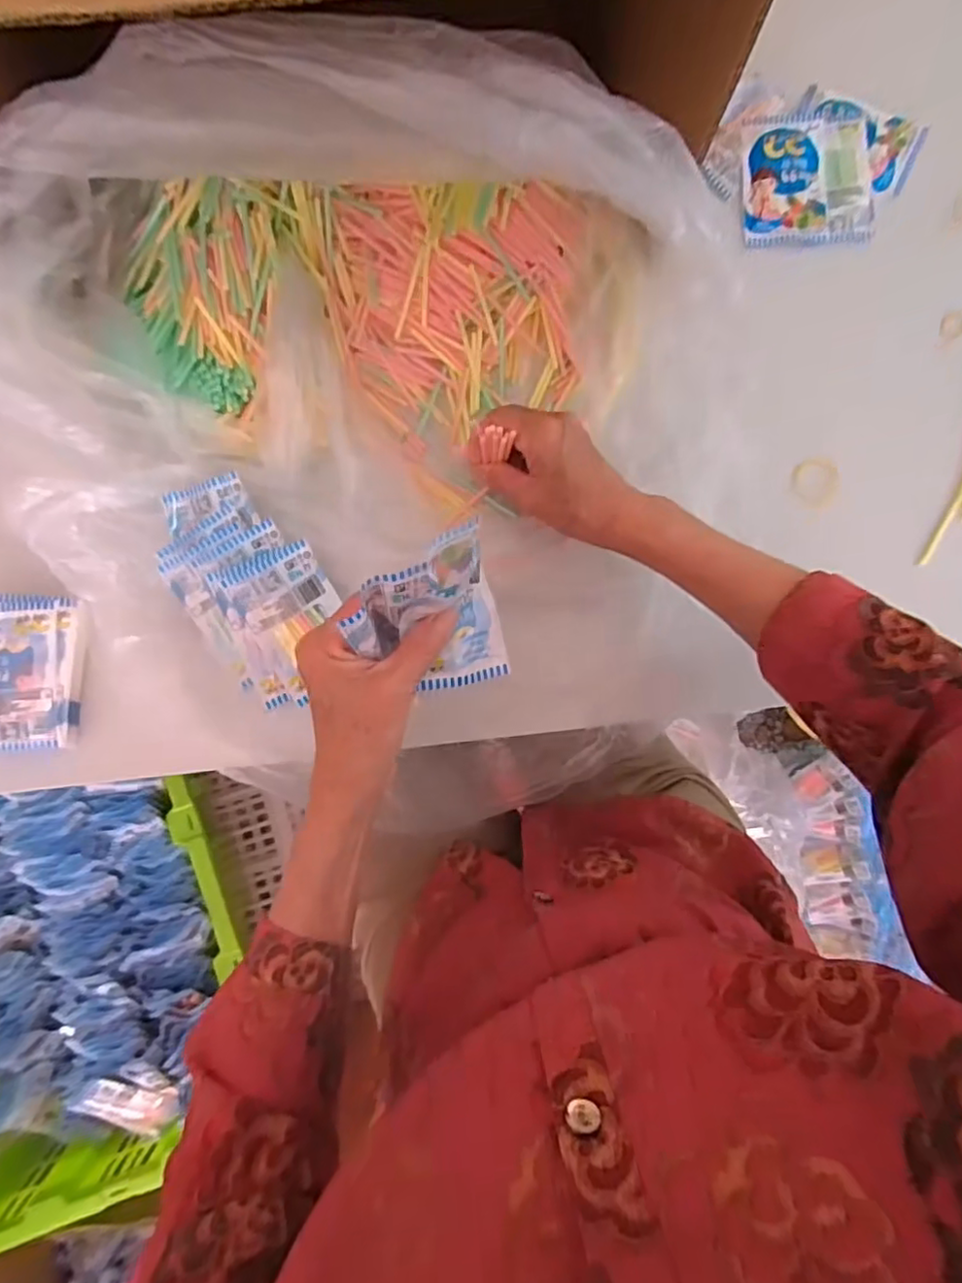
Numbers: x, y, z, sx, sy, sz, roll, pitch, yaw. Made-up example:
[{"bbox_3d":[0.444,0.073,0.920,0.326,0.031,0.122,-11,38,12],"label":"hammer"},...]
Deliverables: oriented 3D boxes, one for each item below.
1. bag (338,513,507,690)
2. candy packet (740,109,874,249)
[{"bbox_3d":[-0.030,-0.011,0.336,0.077,0.055,0.076,-14,85,-3],"label":"bag"},{"bbox_3d":[0.264,-0.377,0.501,0.106,0.012,0.107,-4,85,-2],"label":"candy packet"}]

